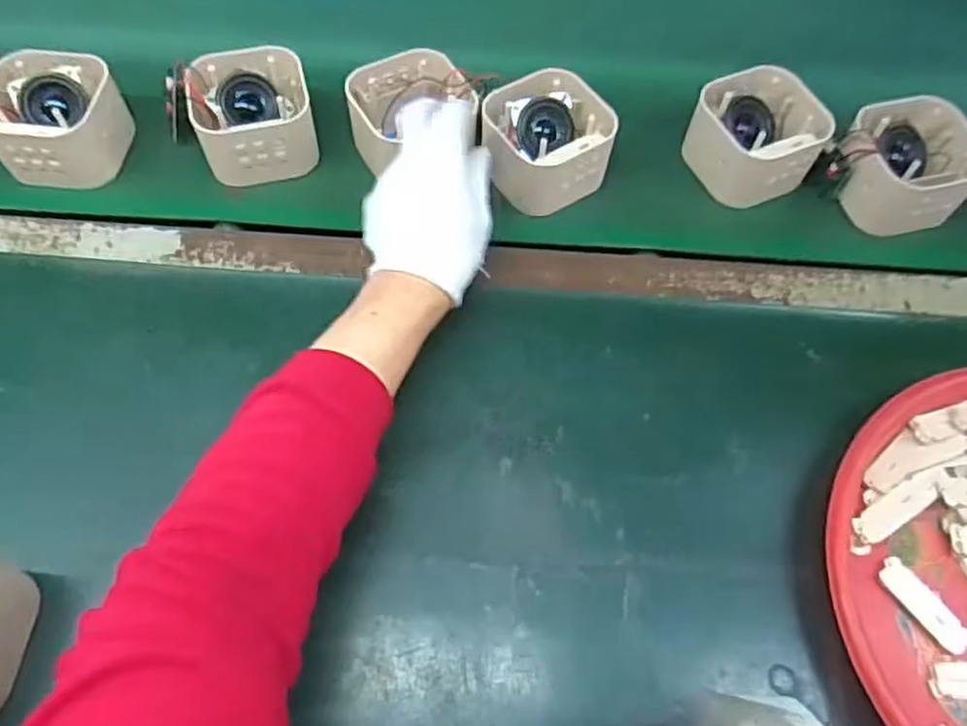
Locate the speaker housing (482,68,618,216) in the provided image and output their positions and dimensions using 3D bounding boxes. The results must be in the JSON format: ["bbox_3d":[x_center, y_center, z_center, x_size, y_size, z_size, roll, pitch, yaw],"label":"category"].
[{"bbox_3d":[0.051,-0.173,0.559,0.095,0.054,0.090,-26,67,-16],"label":"speaker housing"}]

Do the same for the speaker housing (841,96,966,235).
[{"bbox_3d":[0.334,-0.158,0.568,0.097,0.069,0.097,2,62,-3],"label":"speaker housing"}]

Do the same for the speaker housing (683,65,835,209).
[{"bbox_3d":[0.217,-0.181,0.579,0.100,0.061,0.096,-23,66,-15],"label":"speaker housing"}]

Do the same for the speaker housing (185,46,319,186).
[{"bbox_3d":[-0.181,-0.192,0.560,0.091,0.055,0.086,-12,63,-10],"label":"speaker housing"}]

